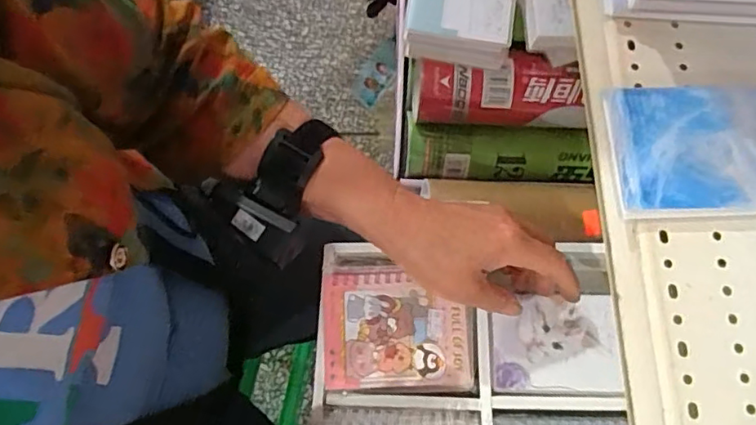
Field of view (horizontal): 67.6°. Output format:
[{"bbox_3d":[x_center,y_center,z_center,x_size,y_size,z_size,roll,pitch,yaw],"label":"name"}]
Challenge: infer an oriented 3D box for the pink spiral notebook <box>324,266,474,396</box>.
[{"bbox_3d":[0.016,0.092,0.443,0.113,0.009,0.096,-1,74,-2],"label":"pink spiral notebook"}]

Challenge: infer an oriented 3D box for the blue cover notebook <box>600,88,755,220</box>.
[{"bbox_3d":[0.182,-0.034,0.319,0.098,0.010,0.076,-1,74,-2],"label":"blue cover notebook"}]

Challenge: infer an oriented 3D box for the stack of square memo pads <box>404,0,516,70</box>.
[{"bbox_3d":[0.068,-0.169,0.469,0.086,0.033,0.081,9,74,1],"label":"stack of square memo pads"}]

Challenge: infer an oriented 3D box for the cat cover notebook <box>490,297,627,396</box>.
[{"bbox_3d":[0.136,0.102,0.437,0.096,0.013,0.074,2,74,-1],"label":"cat cover notebook"}]

